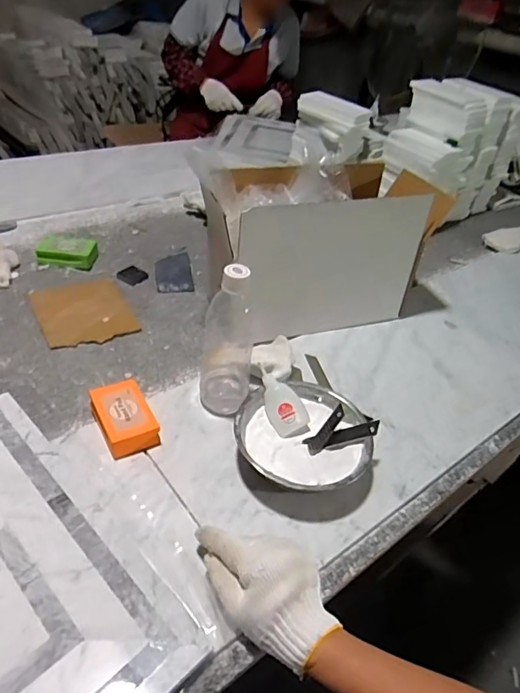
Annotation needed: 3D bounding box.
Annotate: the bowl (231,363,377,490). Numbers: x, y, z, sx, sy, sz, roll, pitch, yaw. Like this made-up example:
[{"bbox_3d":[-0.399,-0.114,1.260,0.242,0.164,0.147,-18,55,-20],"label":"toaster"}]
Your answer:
[{"bbox_3d":[0.053,0.111,0.605,0.159,0.070,0.152,5,41,-4],"label":"bowl"}]

